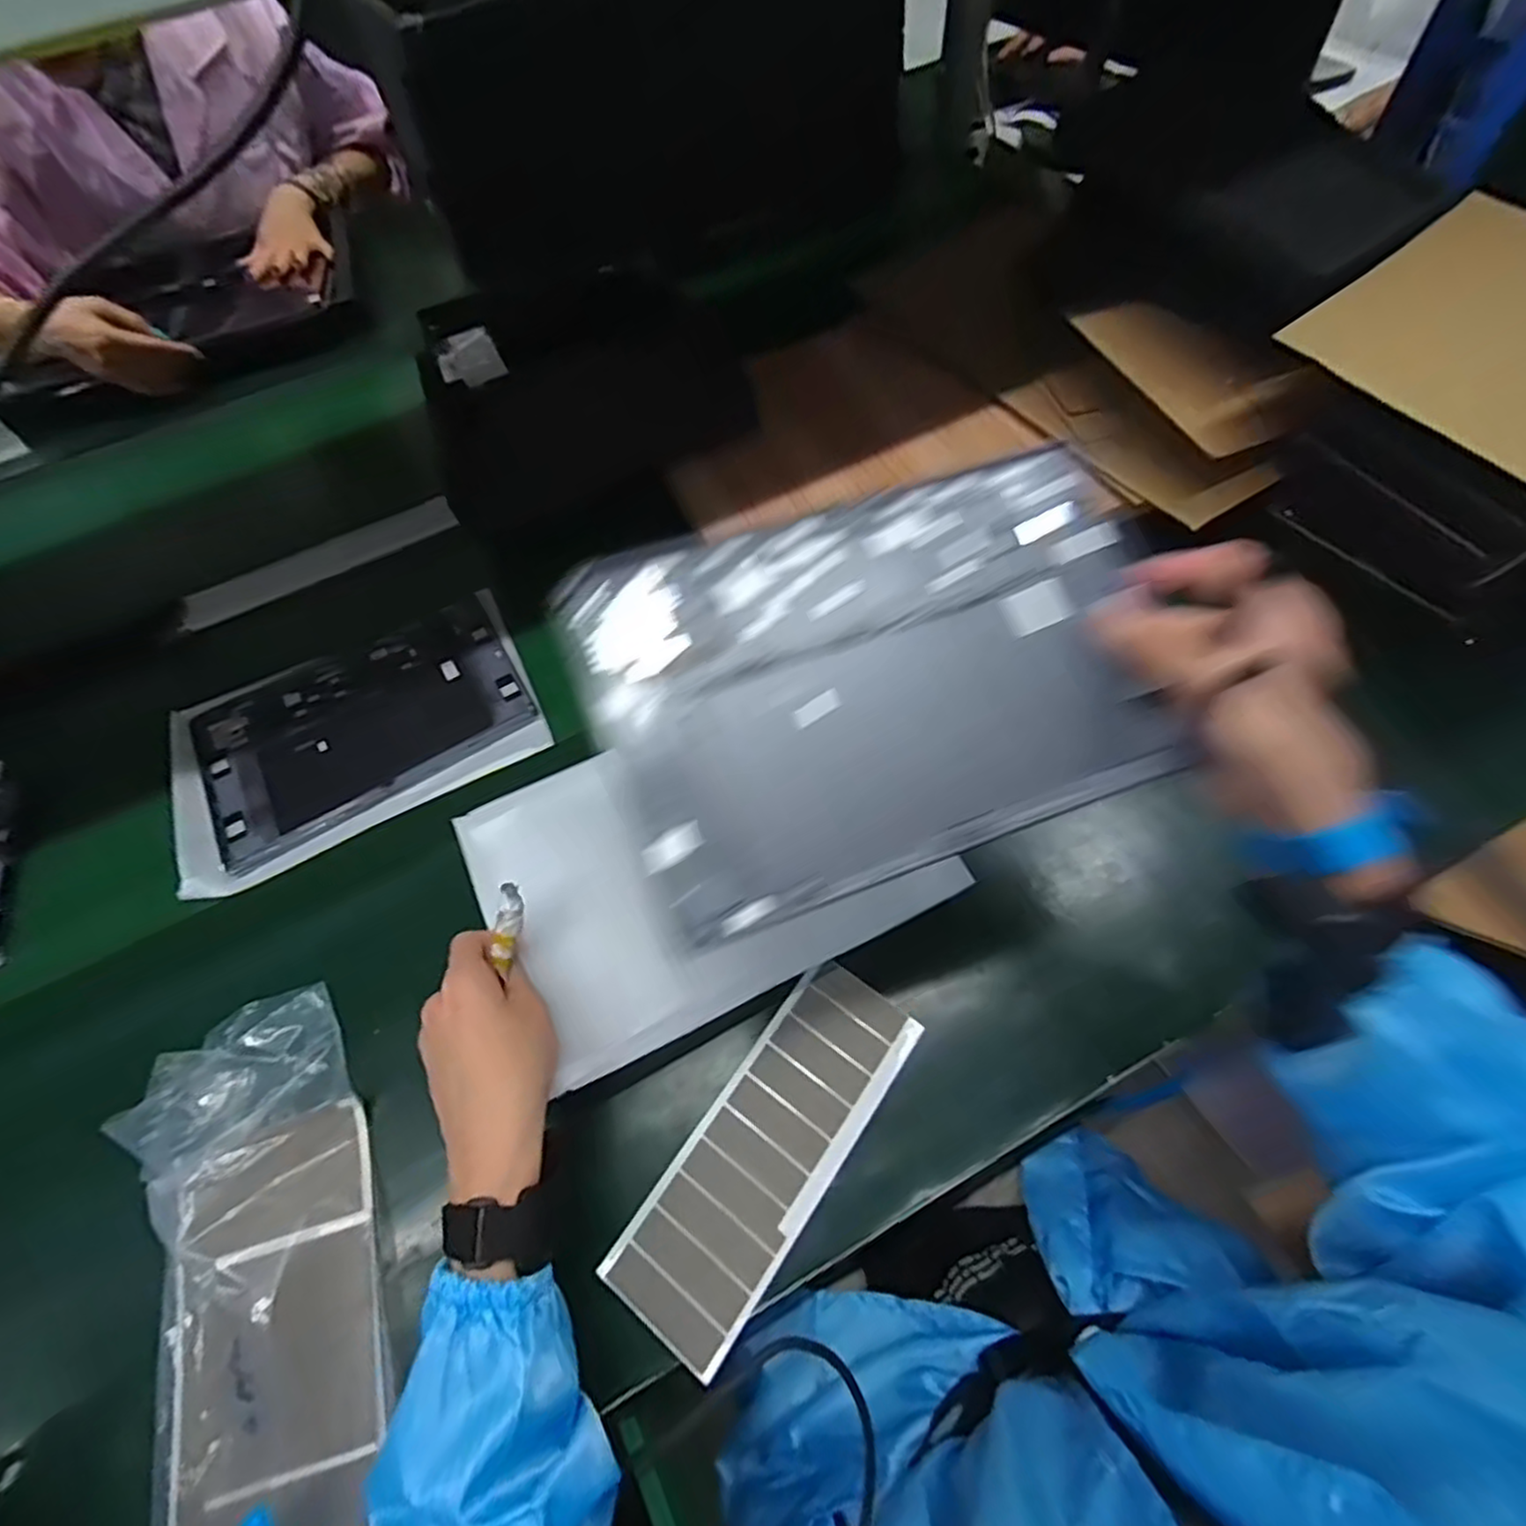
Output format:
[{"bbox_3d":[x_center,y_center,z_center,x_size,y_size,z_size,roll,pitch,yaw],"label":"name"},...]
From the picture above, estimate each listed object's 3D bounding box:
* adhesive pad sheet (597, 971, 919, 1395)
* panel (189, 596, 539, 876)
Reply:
[{"bbox_3d":[0.005,0.224,0.417,0.081,0.007,0.215,33,68,18],"label":"adhesive pad sheet"},{"bbox_3d":[-0.331,-0.038,0.583,0.250,0.012,0.167,-30,62,-11],"label":"panel"}]

